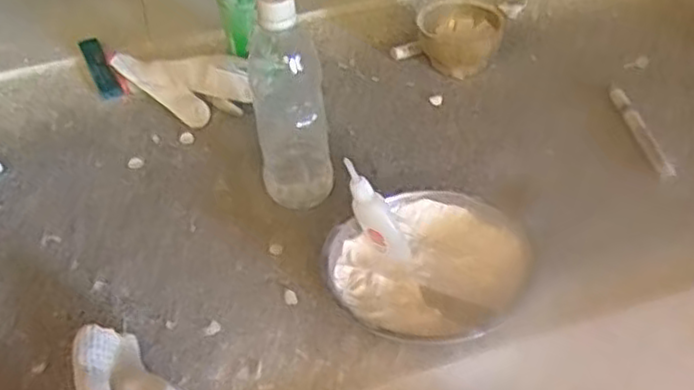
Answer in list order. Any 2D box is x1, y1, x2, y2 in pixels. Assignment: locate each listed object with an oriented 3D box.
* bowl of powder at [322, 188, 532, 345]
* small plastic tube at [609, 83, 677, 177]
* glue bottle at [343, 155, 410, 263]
[{"bbox_3d":[0.062,0.061,0.578,0.146,0.037,0.153,-3,44,3],"label":"bowl of powder"},{"bbox_3d":[0.293,-0.068,0.727,0.019,0.007,0.145,-8,44,-2],"label":"small plastic tube"},{"bbox_3d":[0.017,0.015,0.574,0.029,0.092,0.018,-8,30,43],"label":"glue bottle"}]

